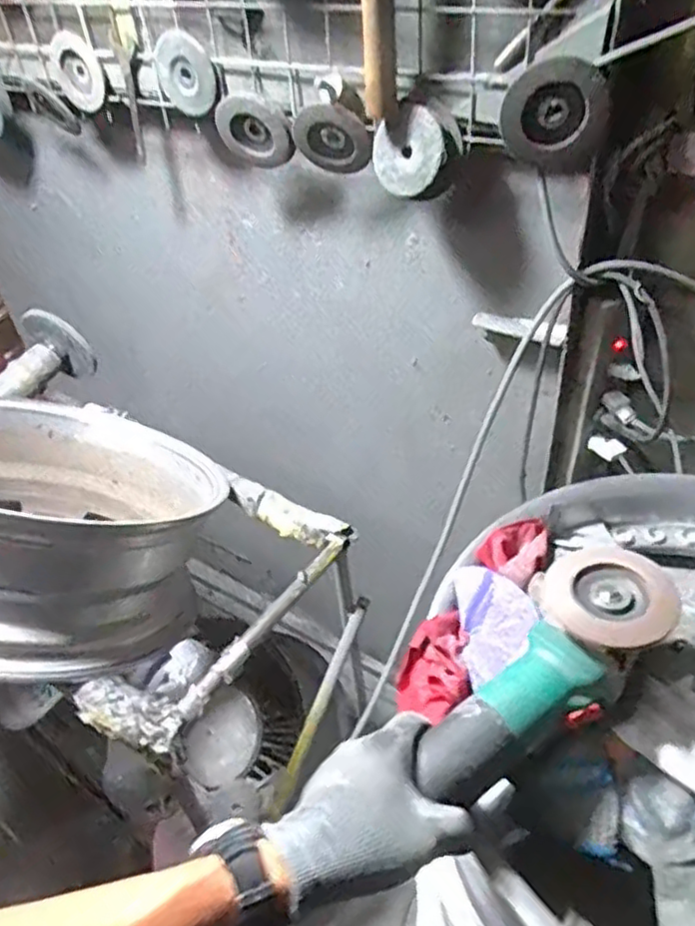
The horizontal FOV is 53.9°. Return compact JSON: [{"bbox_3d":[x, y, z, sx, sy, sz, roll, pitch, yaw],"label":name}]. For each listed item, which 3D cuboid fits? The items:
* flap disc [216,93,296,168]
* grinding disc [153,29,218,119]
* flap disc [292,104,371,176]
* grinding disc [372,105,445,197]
[{"bbox_3d":[-0.111,-0.409,0.854,0.110,0.096,0.029,23,68,19],"label":"flap disc"},{"bbox_3d":[-0.203,-0.485,0.846,0.099,0.098,0.019,51,56,-6],"label":"grinding disc"},{"bbox_3d":[-0.021,-0.369,0.788,0.094,0.087,0.018,-18,48,58],"label":"flap disc"},{"bbox_3d":[0.063,-0.328,0.726,0.014,0.087,0.084,-26,74,-40],"label":"grinding disc"}]

